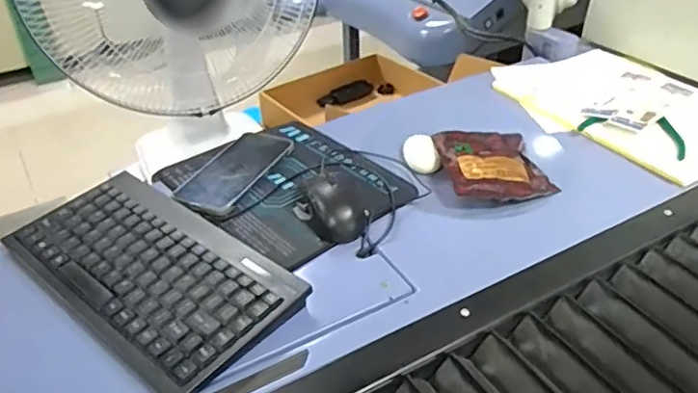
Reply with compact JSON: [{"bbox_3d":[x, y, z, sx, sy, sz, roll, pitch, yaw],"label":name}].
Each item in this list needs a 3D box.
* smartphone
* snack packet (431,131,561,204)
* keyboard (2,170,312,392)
[{"bbox_3d":[-0.135,-0.029,0.683,0.075,0.014,0.165,14,38,21],"label":"smartphone"},{"bbox_3d":[0.177,-0.040,0.716,0.120,0.023,0.148,-5,35,-3],"label":"snack packet"},{"bbox_3d":[-0.187,0.068,0.542,0.279,0.032,0.146,25,44,33],"label":"keyboard"}]

